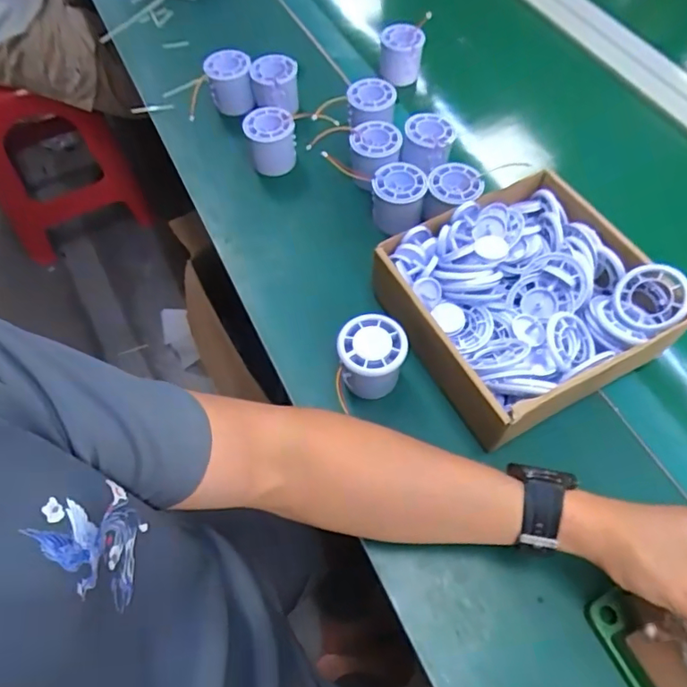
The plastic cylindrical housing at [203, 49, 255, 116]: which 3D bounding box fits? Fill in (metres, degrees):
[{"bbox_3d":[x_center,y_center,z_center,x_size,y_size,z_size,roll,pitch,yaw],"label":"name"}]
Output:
[{"bbox_3d":[-0.144,-0.331,0.671,0.056,0.056,0.049,-6,59,-4],"label":"plastic cylindrical housing"}]

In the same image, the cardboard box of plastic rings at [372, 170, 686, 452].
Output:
[{"bbox_3d":[0.158,-0.037,0.484,0.224,0.074,0.200,-27,63,-15],"label":"cardboard box of plastic rings"}]

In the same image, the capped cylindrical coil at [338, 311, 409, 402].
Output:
[{"bbox_3d":[0.023,0.017,0.464,0.056,0.062,0.059,0,59,0],"label":"capped cylindrical coil"}]

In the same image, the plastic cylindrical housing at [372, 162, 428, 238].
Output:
[{"bbox_3d":[0.058,-0.153,0.561,0.052,0.055,0.050,0,59,0],"label":"plastic cylindrical housing"}]

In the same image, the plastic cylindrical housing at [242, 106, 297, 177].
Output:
[{"bbox_3d":[-0.085,-0.235,0.615,0.053,0.065,0.052,0,59,0],"label":"plastic cylindrical housing"}]

